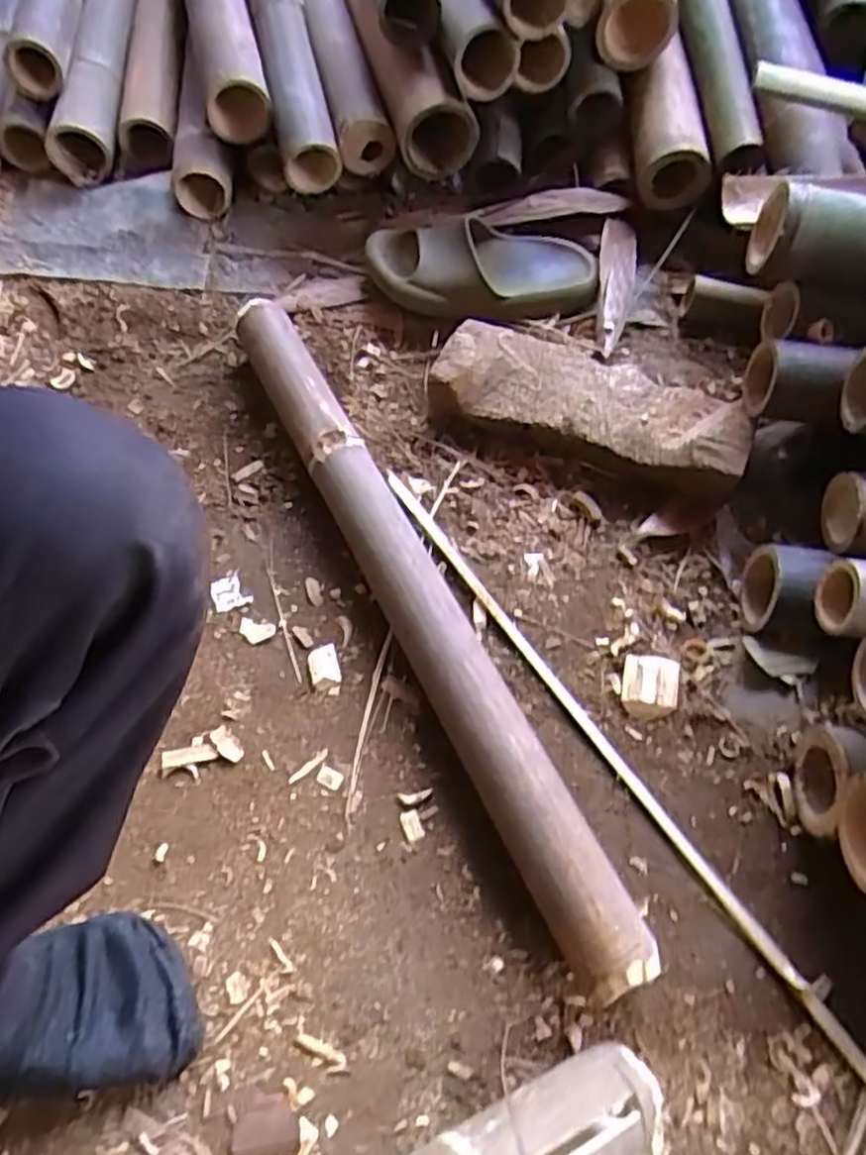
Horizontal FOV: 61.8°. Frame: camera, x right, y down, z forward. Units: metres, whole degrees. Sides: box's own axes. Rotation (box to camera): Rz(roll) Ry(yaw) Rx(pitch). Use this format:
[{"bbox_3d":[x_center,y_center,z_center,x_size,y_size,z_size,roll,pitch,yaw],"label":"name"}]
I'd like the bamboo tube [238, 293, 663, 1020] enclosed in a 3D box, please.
[{"bbox_3d":[-0.017,0.003,0.594,0.078,0.068,0.642,-23,65,-14],"label":"bamboo tube"}]

